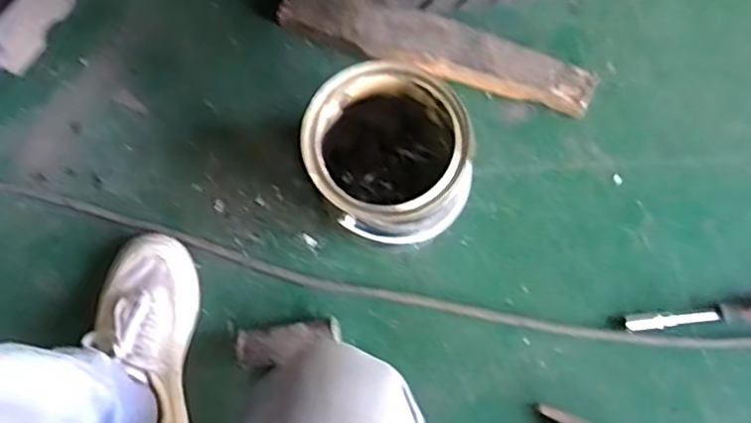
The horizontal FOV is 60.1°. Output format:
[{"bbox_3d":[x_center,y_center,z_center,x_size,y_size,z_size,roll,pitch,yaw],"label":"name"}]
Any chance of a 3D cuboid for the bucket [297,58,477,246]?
[{"bbox_3d":[0.014,-0.051,0.698,0.160,0.159,0.172,-21,78,-3],"label":"bucket"}]

